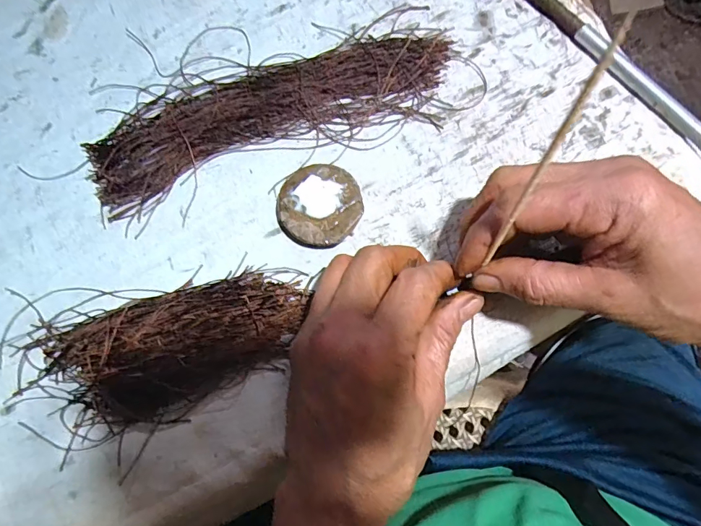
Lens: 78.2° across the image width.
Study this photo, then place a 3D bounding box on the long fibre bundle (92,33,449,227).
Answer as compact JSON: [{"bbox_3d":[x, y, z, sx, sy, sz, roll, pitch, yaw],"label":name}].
[{"bbox_3d":[-0.051,-0.095,0.273,0.230,0.019,0.072,-15,77,-3],"label":"long fibre bundle"}]

